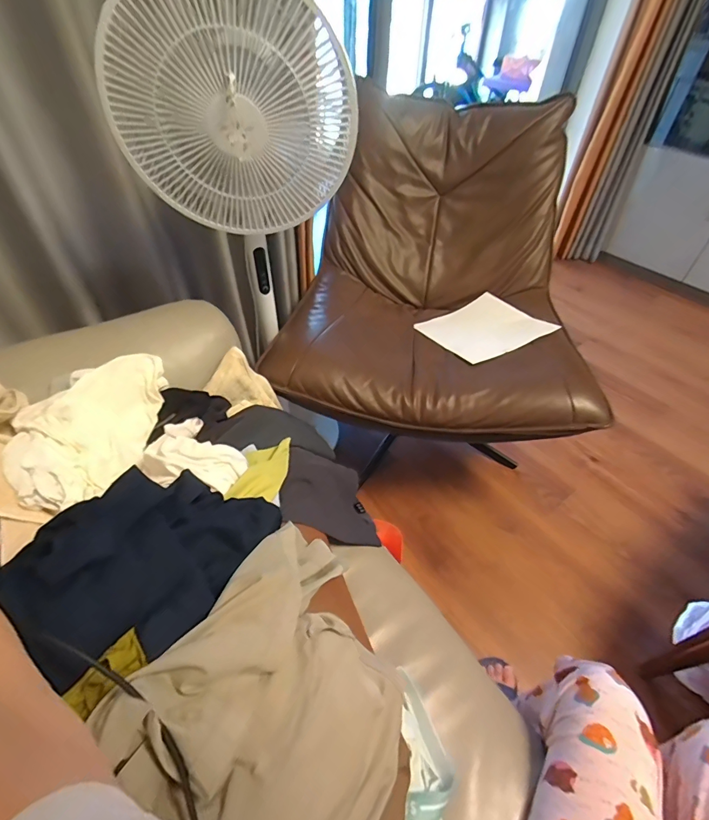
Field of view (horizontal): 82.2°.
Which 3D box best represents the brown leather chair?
[{"bbox_3d":[0.208,-0.282,1.149,0.690,0.811,0.841,7,47,4],"label":"brown leather chair"}]

